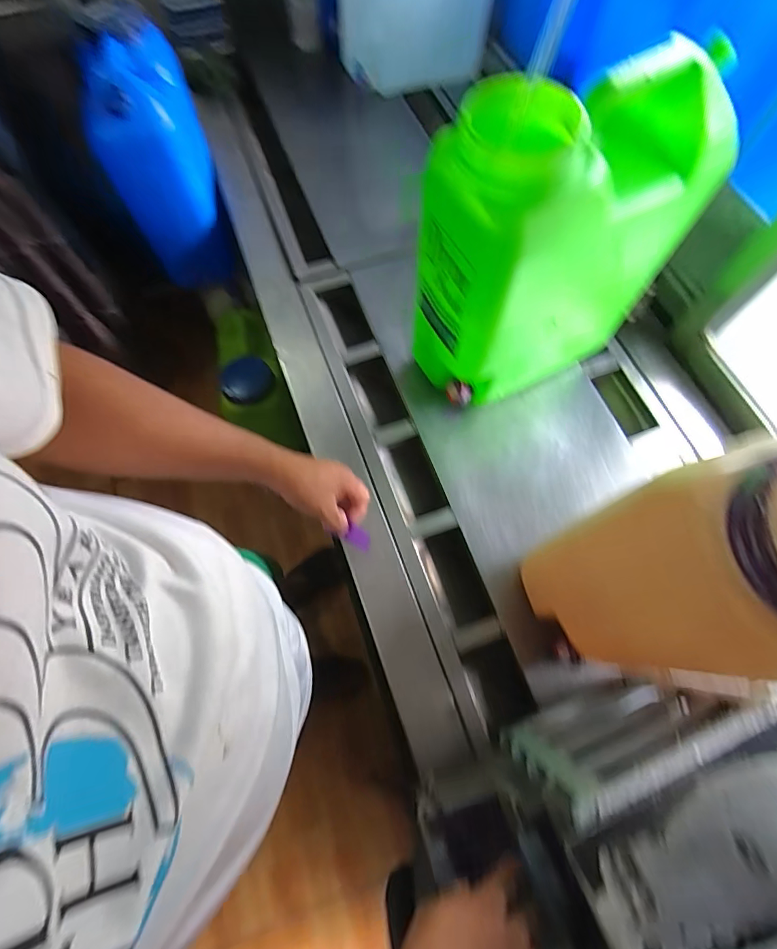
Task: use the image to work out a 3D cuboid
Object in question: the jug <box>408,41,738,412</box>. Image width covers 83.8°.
[{"bbox_3d":[0.204,-0.282,0.570,0.304,0.370,0.165,-22,70,-9],"label":"jug"}]

